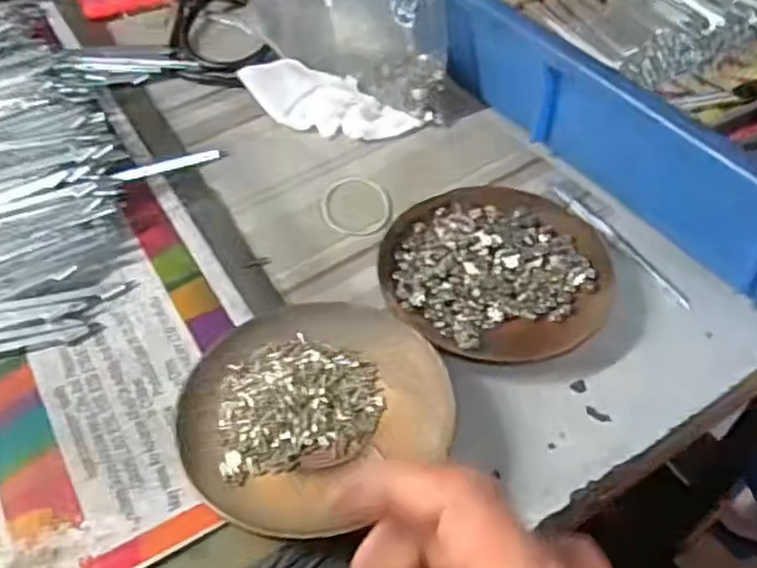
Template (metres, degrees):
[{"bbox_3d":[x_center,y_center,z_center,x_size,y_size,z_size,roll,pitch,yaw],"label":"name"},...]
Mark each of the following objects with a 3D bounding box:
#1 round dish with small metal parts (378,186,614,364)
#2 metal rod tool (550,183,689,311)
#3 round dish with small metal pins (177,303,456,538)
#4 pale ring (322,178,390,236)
[{"bbox_3d":[0.060,-0.007,0.373,0.112,0.018,0.114,0,49,0],"label":"round dish with small metal parts"},{"bbox_3d":[0.131,-0.025,0.398,0.012,0.005,0.105,-26,55,-21],"label":"metal rod tool"},{"bbox_3d":[-0.030,0.050,0.318,0.111,0.022,0.114,0,49,0],"label":"round dish with small metal pins"},{"bbox_3d":[-0.013,-0.046,0.418,0.038,0.004,0.049,-6,50,-6],"label":"pale ring"}]

